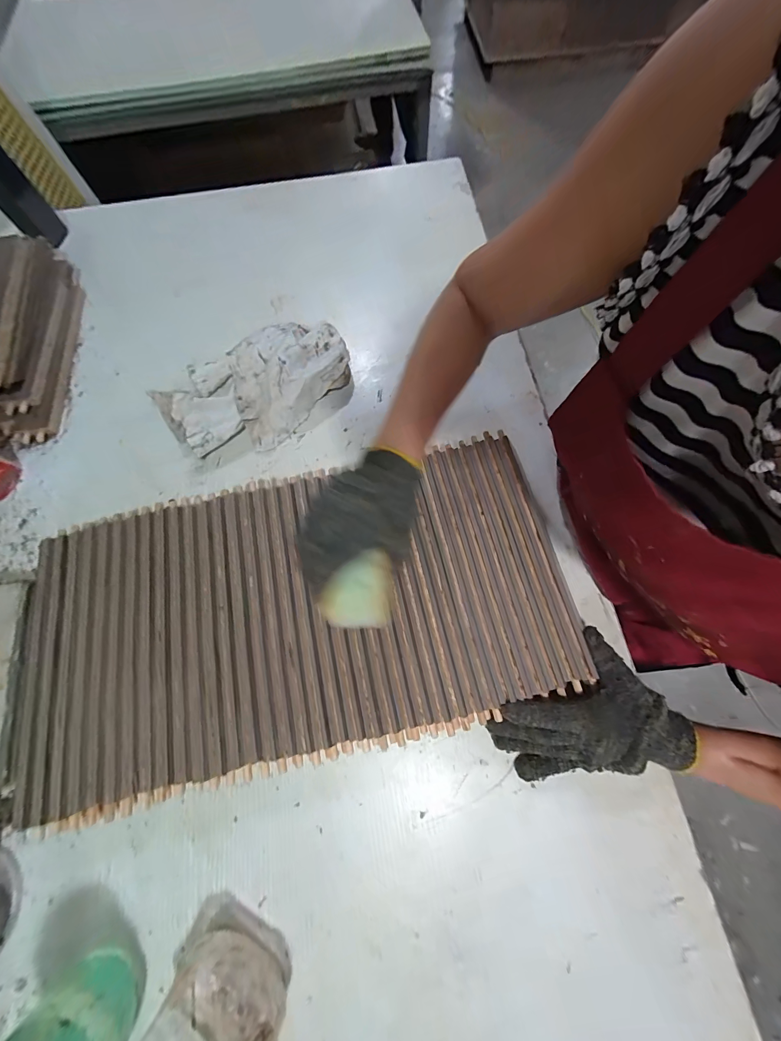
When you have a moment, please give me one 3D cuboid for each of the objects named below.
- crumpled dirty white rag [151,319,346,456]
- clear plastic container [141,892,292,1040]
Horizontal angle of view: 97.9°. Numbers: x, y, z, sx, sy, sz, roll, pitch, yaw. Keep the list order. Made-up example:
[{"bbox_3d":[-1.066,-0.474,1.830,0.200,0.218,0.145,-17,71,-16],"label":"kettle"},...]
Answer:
[{"bbox_3d":[-0.196,-0.186,0.488,0.280,0.067,0.146,-21,73,-5],"label":"crumpled dirty white rag"},{"bbox_3d":[-0.150,0.423,0.295,0.109,0.050,0.101,23,74,9],"label":"clear plastic container"}]

